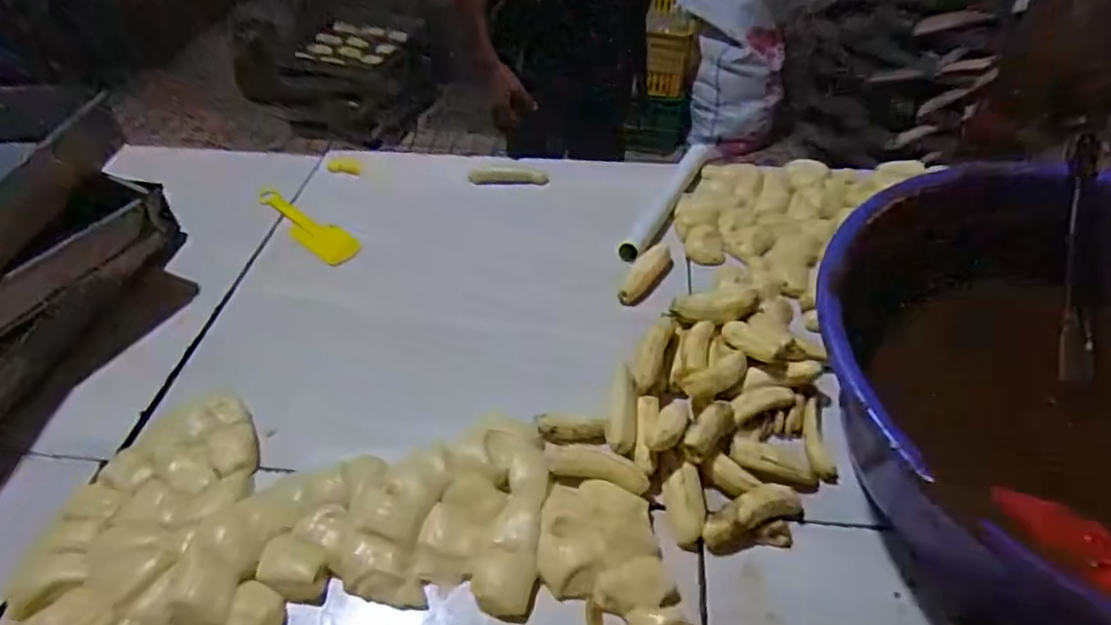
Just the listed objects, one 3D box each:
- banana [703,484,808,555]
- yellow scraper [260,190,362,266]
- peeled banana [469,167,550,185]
[{"bbox_3d":[0.155,0.156,0.489,0.090,0.032,0.027,-19,49,-17],"label":"banana"},{"bbox_3d":[-0.304,-0.106,0.770,0.200,0.016,0.044,33,55,28],"label":"yellow scraper"},{"bbox_3d":[-0.058,-0.174,0.809,0.101,0.014,0.018,-3,45,-17],"label":"peeled banana"}]

